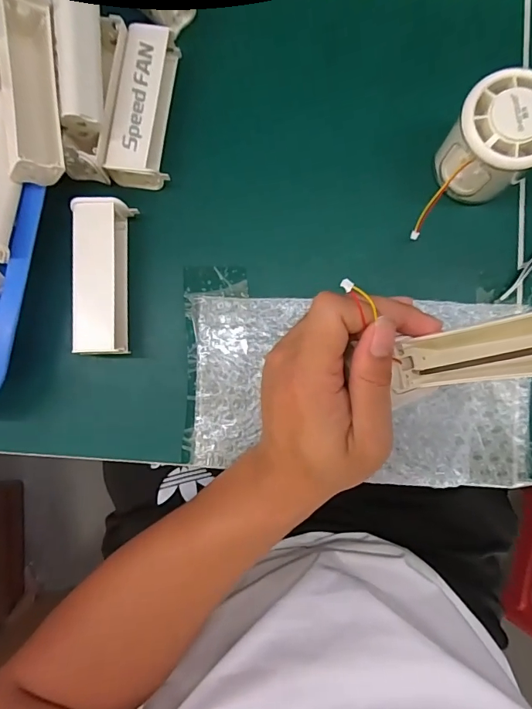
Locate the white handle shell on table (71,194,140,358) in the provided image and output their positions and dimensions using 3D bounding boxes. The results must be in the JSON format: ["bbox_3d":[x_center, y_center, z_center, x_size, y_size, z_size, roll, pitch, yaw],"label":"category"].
[{"bbox_3d":[-0.109,-0.052,0.296,0.038,0.027,0.103,-1,87,2],"label":"white handle shell on table"}]

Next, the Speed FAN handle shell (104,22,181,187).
[{"bbox_3d":[-0.083,-0.169,0.298,0.035,0.027,0.101,9,87,3],"label":"Speed FAN handle shell"}]

